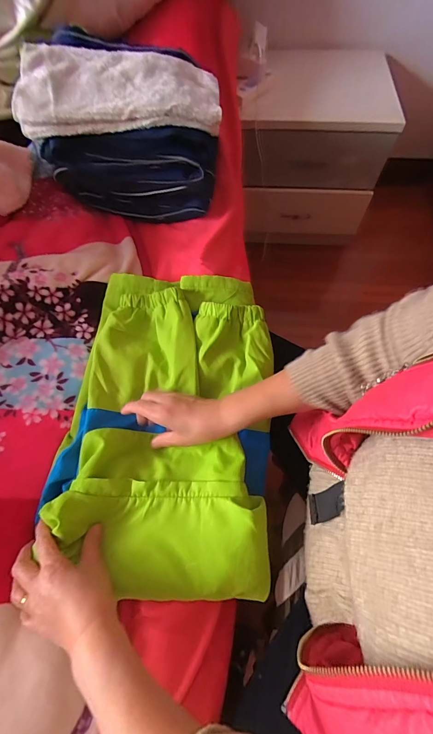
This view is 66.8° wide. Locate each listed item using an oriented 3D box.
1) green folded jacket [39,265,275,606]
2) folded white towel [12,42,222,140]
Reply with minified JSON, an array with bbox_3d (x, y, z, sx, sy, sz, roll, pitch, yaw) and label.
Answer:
[{"bbox_3d":[-0.065,0.059,0.466,0.275,0.066,0.437,4,66,3],"label":"green folded jacket"},{"bbox_3d":[-0.170,-0.512,0.589,0.342,0.048,0.212,-4,66,-1],"label":"folded white towel"}]

